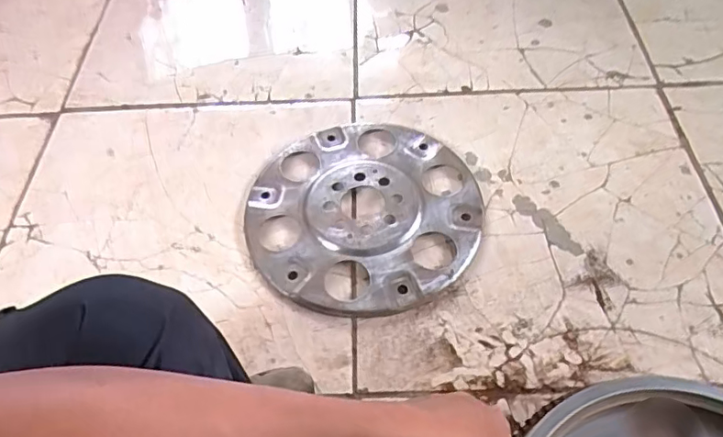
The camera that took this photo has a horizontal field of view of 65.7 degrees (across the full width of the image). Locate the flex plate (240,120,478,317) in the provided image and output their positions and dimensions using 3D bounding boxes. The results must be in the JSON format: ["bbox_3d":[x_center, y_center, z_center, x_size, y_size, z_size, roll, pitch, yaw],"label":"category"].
[{"bbox_3d":[0.002,-0.012,0.642,0.259,0.013,0.263,-2,55,3],"label":"flex plate"}]

